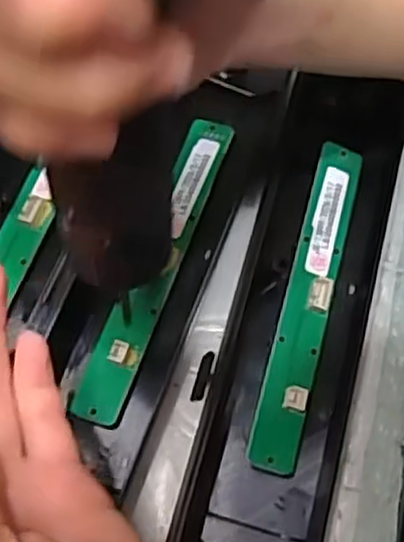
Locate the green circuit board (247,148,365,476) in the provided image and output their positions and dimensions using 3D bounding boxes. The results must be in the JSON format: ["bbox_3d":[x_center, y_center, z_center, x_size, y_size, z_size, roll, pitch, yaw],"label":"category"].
[{"bbox_3d":[0.043,0.009,0.286,0.019,0.009,0.137,19,70,-8],"label":"green circuit board"}]

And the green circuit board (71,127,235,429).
[{"bbox_3d":[-0.018,-0.004,0.297,0.019,0.011,0.136,18,69,11],"label":"green circuit board"}]

